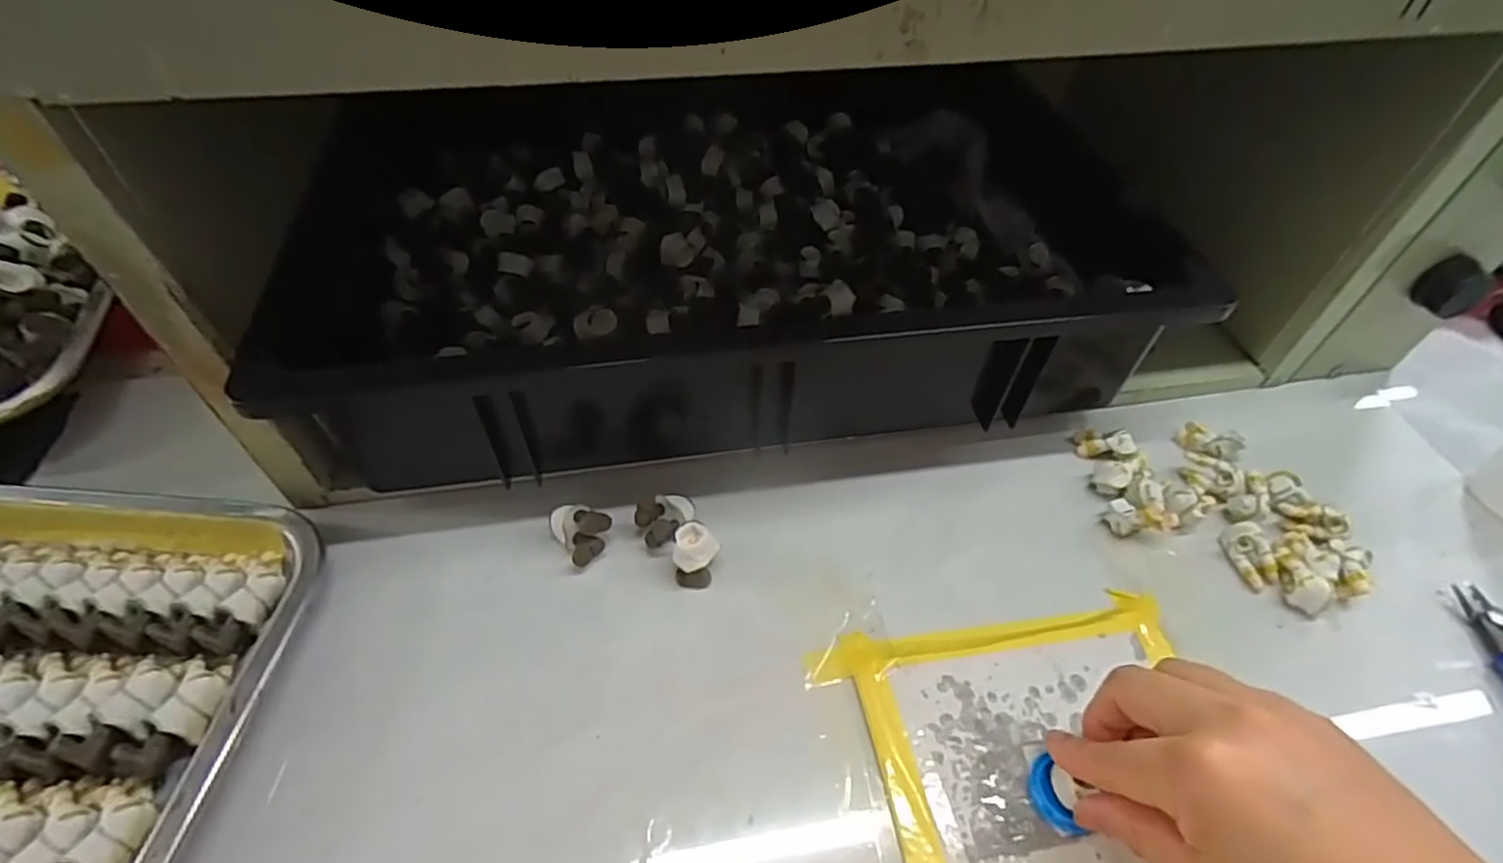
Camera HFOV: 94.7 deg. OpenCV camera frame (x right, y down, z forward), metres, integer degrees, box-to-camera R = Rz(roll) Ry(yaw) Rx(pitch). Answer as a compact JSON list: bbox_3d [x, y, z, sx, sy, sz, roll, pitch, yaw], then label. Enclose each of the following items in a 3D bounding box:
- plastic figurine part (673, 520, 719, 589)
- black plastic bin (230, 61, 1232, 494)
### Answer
[{"bbox_3d":[-0.027,0.060,0.334,0.020,0.023,0.023,6,49,0],"label":"plastic figurine part"},{"bbox_3d":[-0.010,-0.123,0.433,0.458,0.098,0.297,-3,51,-4],"label":"black plastic bin"}]

